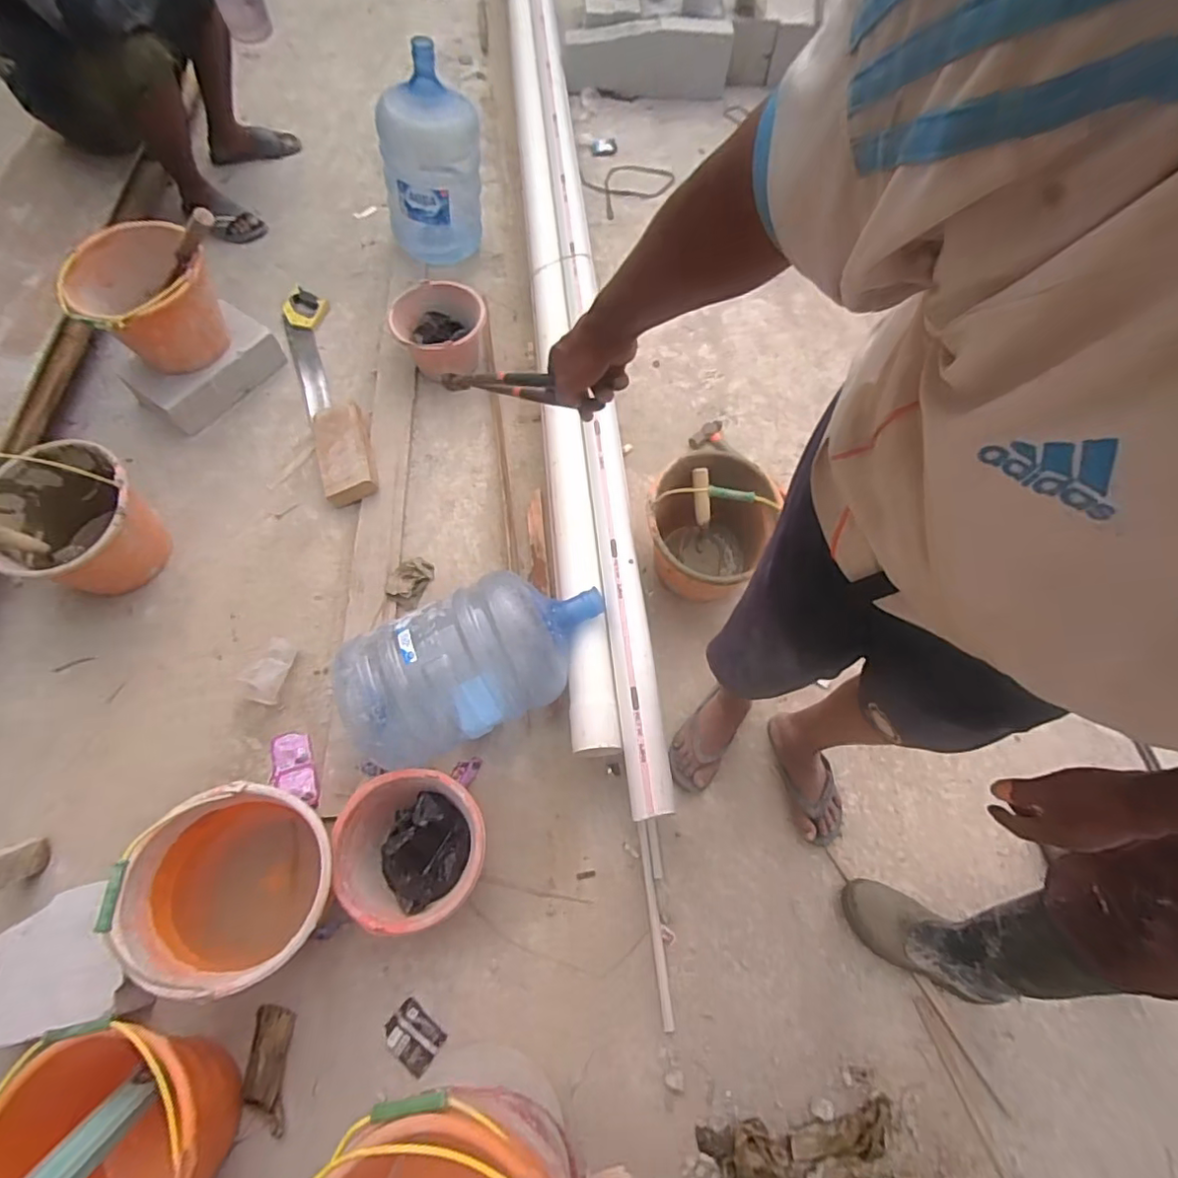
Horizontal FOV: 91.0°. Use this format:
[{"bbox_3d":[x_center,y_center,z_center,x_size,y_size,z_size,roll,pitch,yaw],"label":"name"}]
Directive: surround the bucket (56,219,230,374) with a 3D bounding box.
[{"bbox_3d":[-0.999,-0.665,1.352,0.258,0.255,0.291,34,68,13],"label":"bucket"}]

